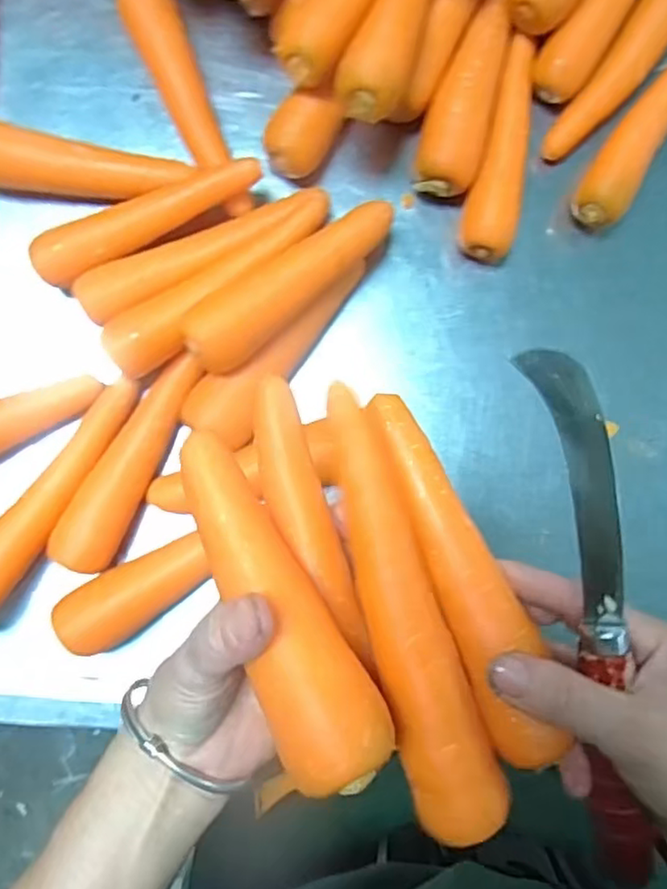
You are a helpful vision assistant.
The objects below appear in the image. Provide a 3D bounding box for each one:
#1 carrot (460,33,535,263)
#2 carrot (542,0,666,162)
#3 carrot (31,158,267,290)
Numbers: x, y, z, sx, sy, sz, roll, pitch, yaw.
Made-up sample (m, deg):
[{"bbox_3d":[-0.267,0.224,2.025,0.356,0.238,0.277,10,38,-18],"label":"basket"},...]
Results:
[{"bbox_3d":[0.121,-0.217,0.471,0.039,0.033,0.169,9,84,-4],"label":"carrot"},{"bbox_3d":[0.215,-0.279,0.474,0.037,0.037,0.154,34,83,-1],"label":"carrot"},{"bbox_3d":[-0.126,-0.154,0.438,0.158,0.034,0.032,-29,87,-7],"label":"carrot"}]

